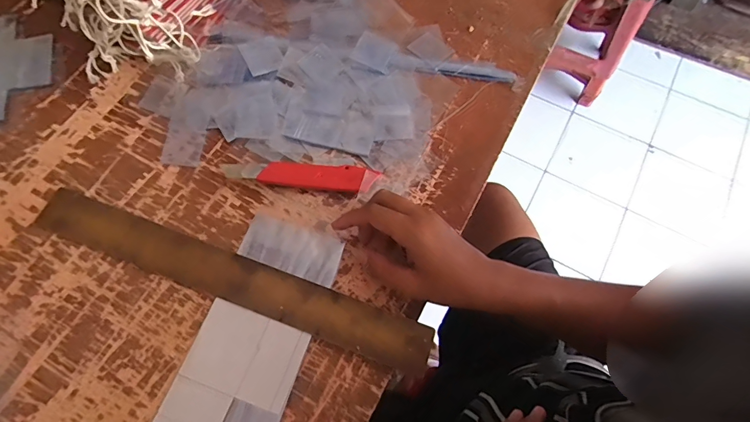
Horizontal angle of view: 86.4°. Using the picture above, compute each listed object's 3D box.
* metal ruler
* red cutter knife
[{"bbox_3d":[-0.148,0.066,0.411,0.426,0.011,0.049,21,72,5],"label":"metal ruler"},{"bbox_3d":[-0.081,-0.041,0.445,0.167,0.017,0.029,4,69,-1],"label":"red cutter knife"}]

